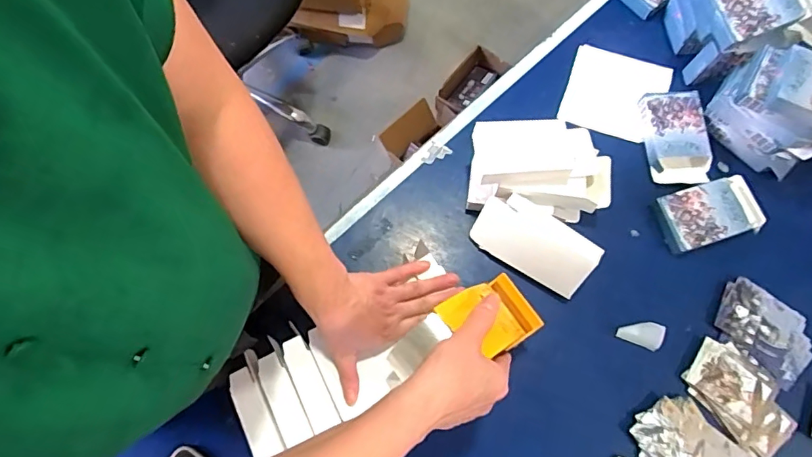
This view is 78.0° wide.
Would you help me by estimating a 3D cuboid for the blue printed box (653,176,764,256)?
[{"bbox_3d":[0.406,-0.021,0.666,0.133,0.027,0.078,-14,75,-5],"label":"blue printed box"}]

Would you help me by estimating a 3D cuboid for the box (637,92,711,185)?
[{"bbox_3d":[0.374,-0.127,0.699,0.080,0.030,0.125,-6,74,-3],"label":"box"}]

